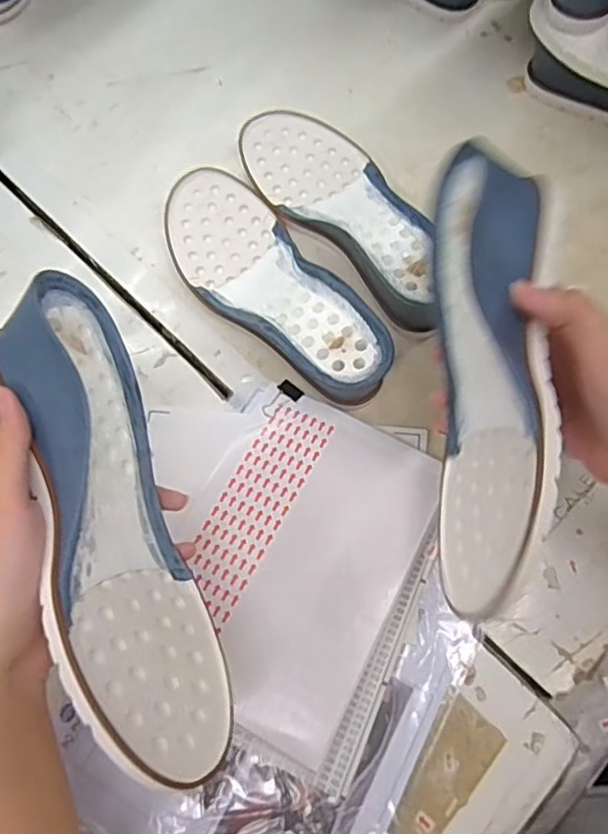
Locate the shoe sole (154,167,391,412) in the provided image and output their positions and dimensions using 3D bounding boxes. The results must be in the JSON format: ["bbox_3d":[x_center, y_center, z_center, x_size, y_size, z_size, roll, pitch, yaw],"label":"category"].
[{"bbox_3d":[-0.028,-0.105,0.460,0.086,0.055,0.249,-35,73,-11],"label":"shoe sole"}]

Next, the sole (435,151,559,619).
[{"bbox_3d":[0.101,-0.023,0.324,0.049,0.088,0.236,1,84,1],"label":"sole"}]

